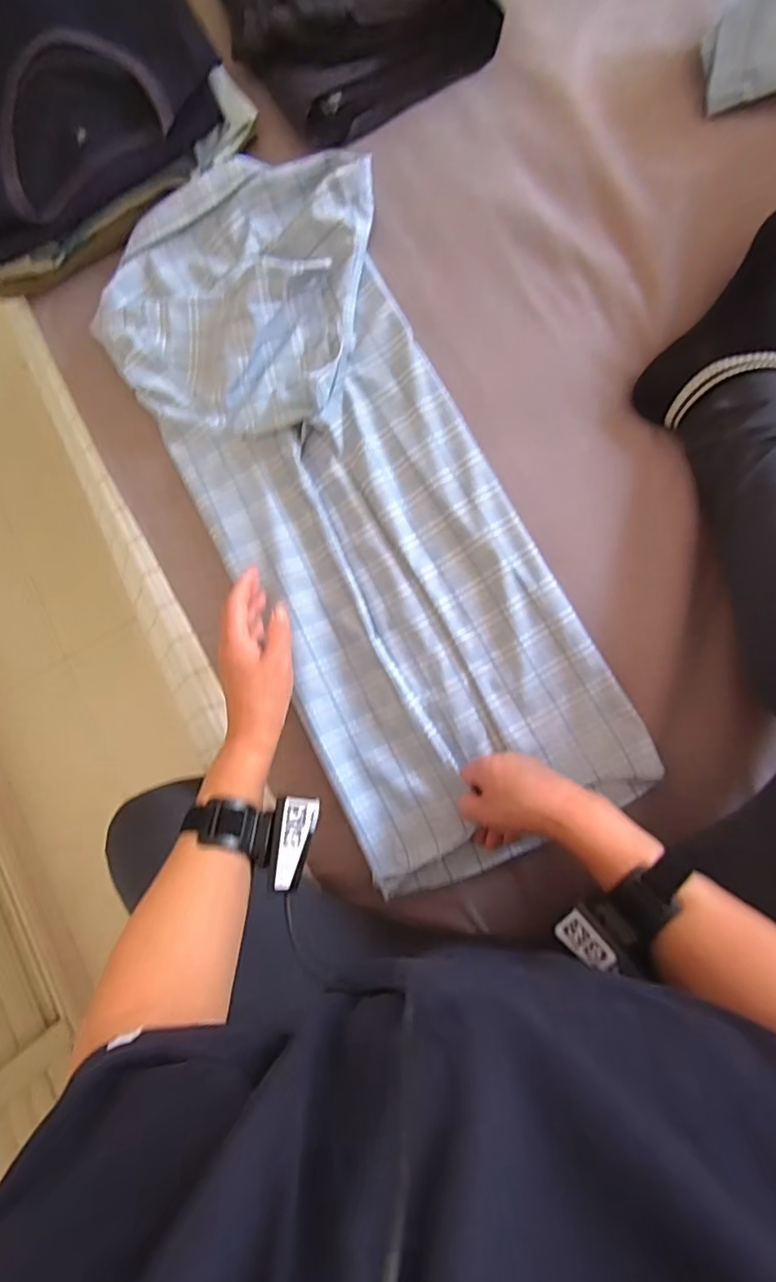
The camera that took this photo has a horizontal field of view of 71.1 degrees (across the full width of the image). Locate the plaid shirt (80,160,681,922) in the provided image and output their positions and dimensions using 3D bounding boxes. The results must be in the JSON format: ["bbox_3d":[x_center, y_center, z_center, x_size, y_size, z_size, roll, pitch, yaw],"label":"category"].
[{"bbox_3d":[-0.037,-0.132,0.534,0.291,0.038,0.730,-27,86,5],"label":"plaid shirt"}]

